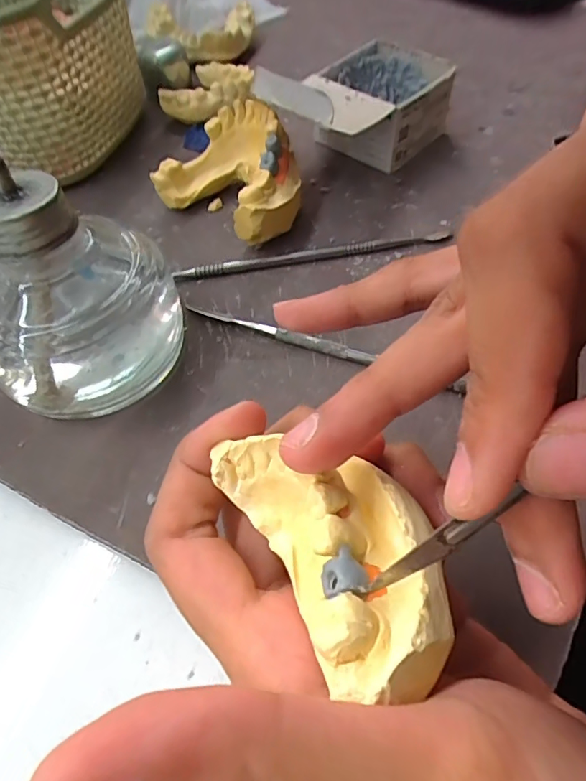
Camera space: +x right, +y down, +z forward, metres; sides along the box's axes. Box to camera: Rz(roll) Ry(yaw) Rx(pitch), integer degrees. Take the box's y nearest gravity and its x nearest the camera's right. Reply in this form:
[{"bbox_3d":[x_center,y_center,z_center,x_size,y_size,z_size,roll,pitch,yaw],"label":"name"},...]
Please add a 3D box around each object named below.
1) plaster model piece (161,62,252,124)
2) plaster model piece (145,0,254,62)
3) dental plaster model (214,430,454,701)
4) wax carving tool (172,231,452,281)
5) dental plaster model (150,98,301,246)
[{"bbox_3d":[-0.051,-0.185,0.308,0.054,0.020,0.054,-1,56,3],"label":"plaster model piece"},{"bbox_3d":[-0.063,-0.247,0.343,0.071,0.021,0.053,-9,56,-3],"label":"plaster model piece"},{"bbox_3d":[0.009,0.029,0.103,0.031,0.021,0.061,-30,40,-16],"label":"dental plaster model"},{"bbox_3d":[0.010,-0.065,0.236,0.130,0.007,0.007,-10,56,-3],"label":"wax carving tool"},{"bbox_3d":[-0.027,-0.103,0.243,0.075,0.038,0.056,33,64,22],"label":"dental plaster model"}]

